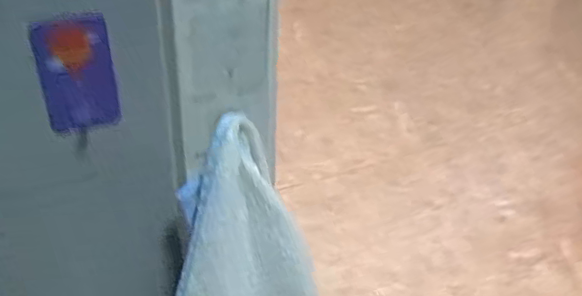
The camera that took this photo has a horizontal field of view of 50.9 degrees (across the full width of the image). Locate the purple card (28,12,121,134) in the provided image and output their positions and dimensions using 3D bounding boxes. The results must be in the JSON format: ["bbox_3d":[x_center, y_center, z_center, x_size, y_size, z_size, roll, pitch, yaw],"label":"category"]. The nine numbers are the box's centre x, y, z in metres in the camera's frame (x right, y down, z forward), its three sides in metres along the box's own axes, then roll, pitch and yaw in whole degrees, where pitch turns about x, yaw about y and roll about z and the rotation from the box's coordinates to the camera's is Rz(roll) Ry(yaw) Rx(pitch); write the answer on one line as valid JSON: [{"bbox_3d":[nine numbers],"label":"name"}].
[{"bbox_3d":[-0.121,-0.041,0.346,0.039,0.069,0.006,-16,41,-26],"label":"purple card"}]

